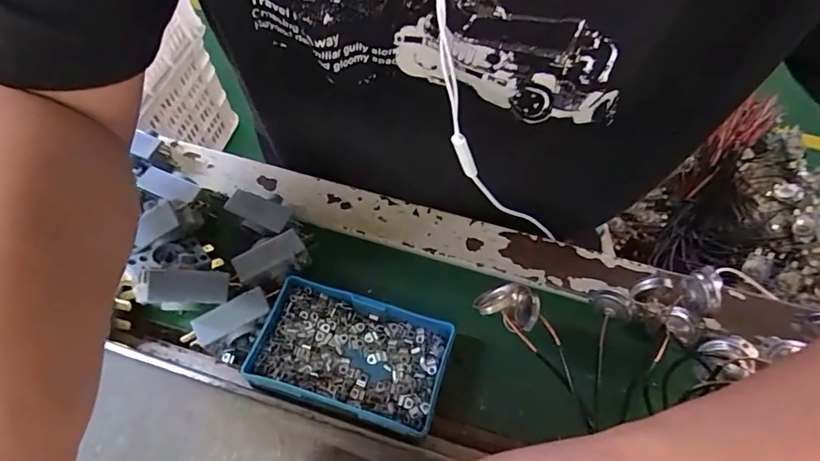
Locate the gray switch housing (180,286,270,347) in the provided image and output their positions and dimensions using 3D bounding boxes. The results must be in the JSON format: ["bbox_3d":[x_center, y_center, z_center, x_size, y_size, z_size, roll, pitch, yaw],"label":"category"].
[{"bbox_3d":[-0.116,0.057,0.309,0.054,0.009,0.018,-29,65,-15],"label":"gray switch housing"}]

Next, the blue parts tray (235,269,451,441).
[{"bbox_3d":[-0.037,0.076,0.306,0.115,0.020,0.069,16,62,8],"label":"blue parts tray"}]

